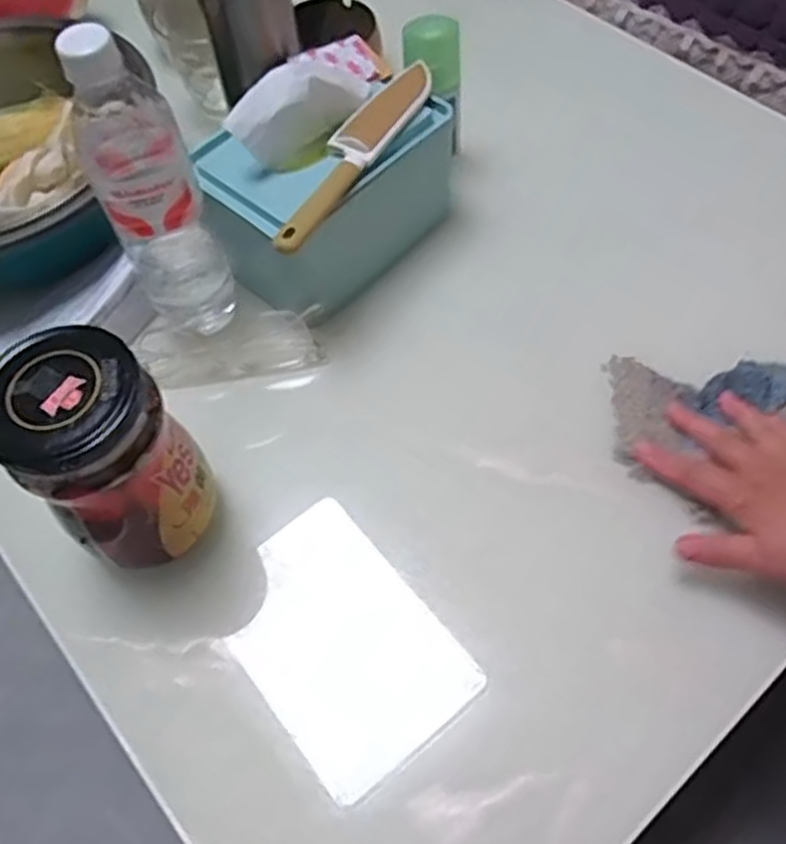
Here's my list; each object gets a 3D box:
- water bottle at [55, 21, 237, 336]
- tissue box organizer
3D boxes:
[{"bbox_3d":[-0.156,-0.145,0.508,0.056,0.232,0.064,-19,60,-7],"label":"water bottle"},{"bbox_3d":[-0.038,-0.180,0.582,0.105,0.131,0.197,33,67,21],"label":"tissue box organizer"}]

